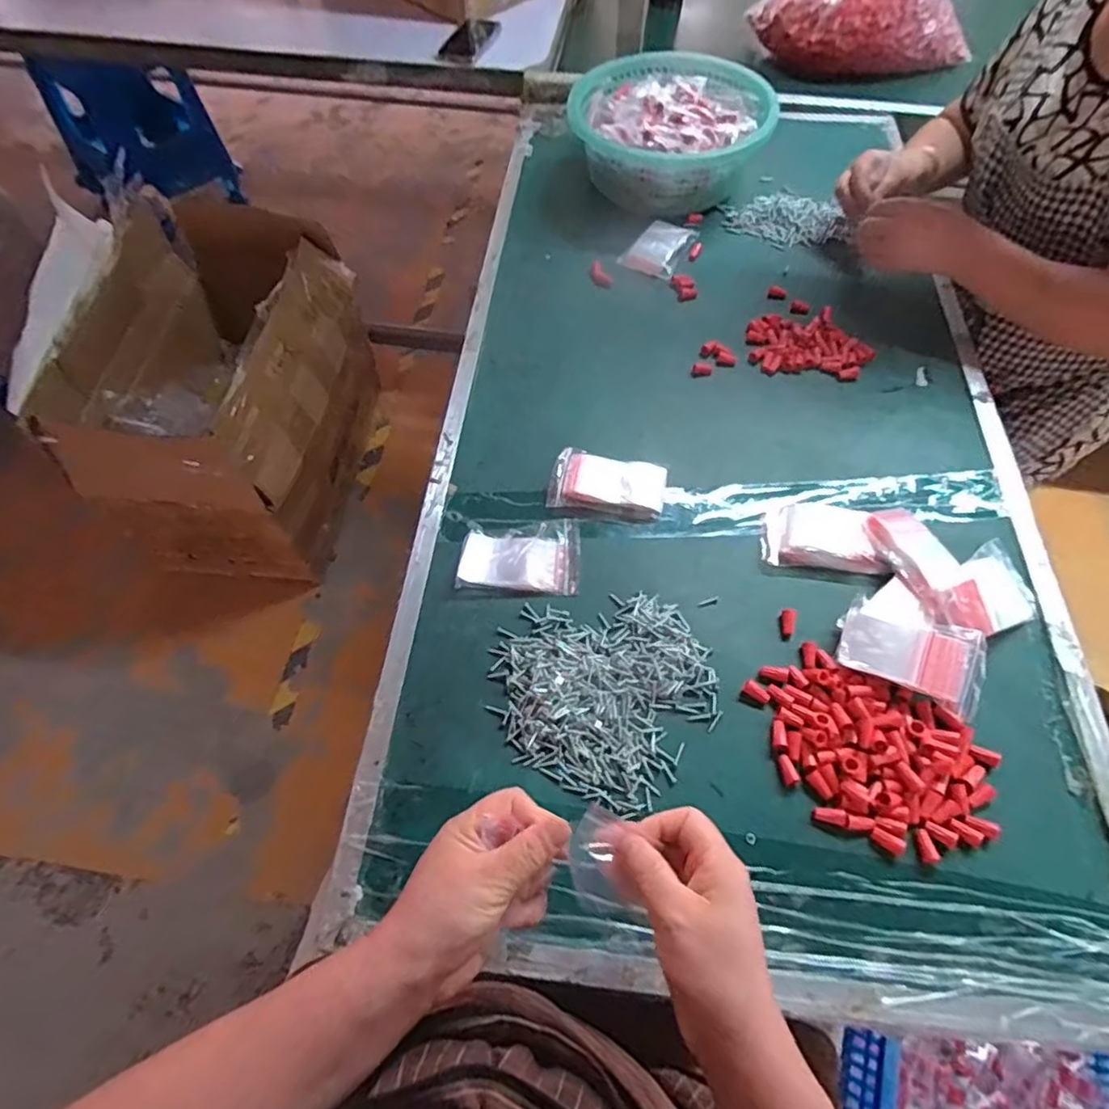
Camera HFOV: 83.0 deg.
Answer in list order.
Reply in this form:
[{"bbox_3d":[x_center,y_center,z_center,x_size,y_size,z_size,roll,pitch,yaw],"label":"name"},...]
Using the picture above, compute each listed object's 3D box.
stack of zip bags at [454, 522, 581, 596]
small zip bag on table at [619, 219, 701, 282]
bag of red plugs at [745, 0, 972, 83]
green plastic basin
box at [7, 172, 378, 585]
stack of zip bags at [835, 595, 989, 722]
[{"bbox_3d":[-0.033,0.002,0.595,0.111,0.007,0.071,1,61,1],"label":"stack of zip bags"},{"bbox_3d":[0.139,-0.410,0.831,0.072,0.022,0.097,27,64,14],"label":"small zip bag on table"},{"bbox_3d":[0.518,-0.916,1.053,0.362,0.160,0.158,24,64,13],"label":"bag of red plugs"},{"bbox_3d":[0.166,-0.610,0.906,0.263,0.097,0.309,9,61,5],"label":"green plastic basin"},{"bbox_3d":[-0.704,-0.380,1.385,0.464,0.518,0.748,2,61,2],"label":"box"},{"bbox_3d":[0.304,0.081,0.531,0.113,0.015,0.072,24,70,14],"label":"stack of zip bags"}]

